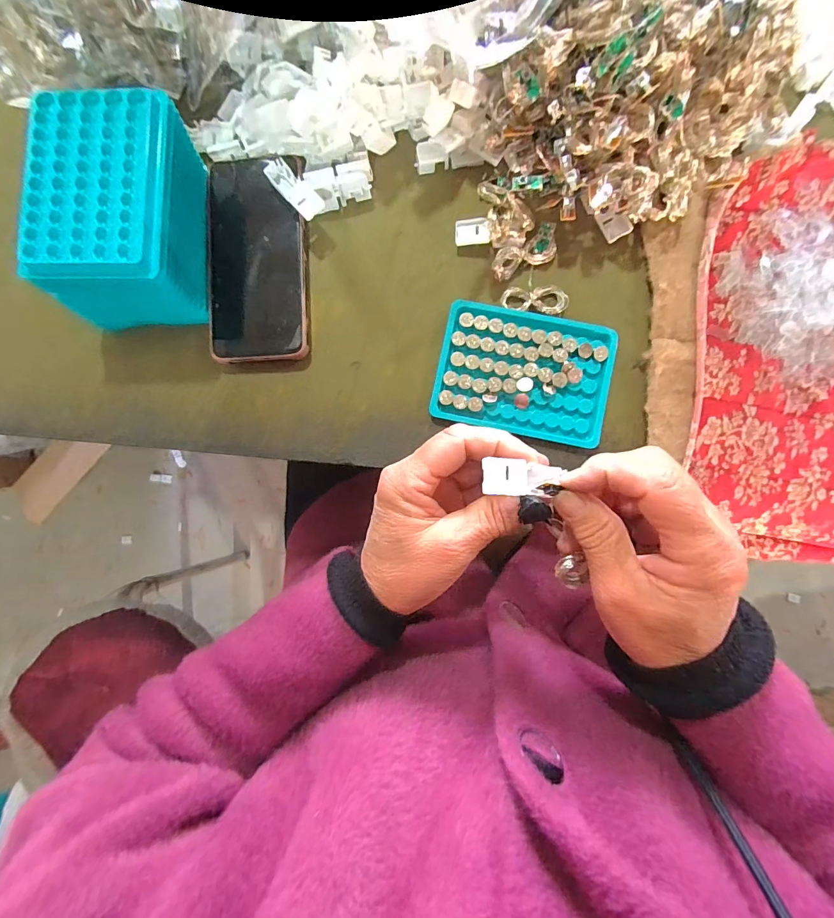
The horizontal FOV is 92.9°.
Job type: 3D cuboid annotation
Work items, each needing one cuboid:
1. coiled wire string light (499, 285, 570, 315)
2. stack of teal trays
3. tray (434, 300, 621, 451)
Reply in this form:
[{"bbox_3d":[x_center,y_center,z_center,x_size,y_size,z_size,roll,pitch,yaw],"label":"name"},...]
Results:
[{"bbox_3d":[0.093,-0.126,0.313,0.051,0.006,0.021,6,88,4],"label":"coiled wire string light"},{"bbox_3d":[-0.209,-0.172,0.292,0.087,0.075,0.138,2,87,4],"label":"stack of teal trays"},{"bbox_3d":[0.083,-0.068,0.308,0.129,0.010,0.095,11,88,4],"label":"tray"}]

